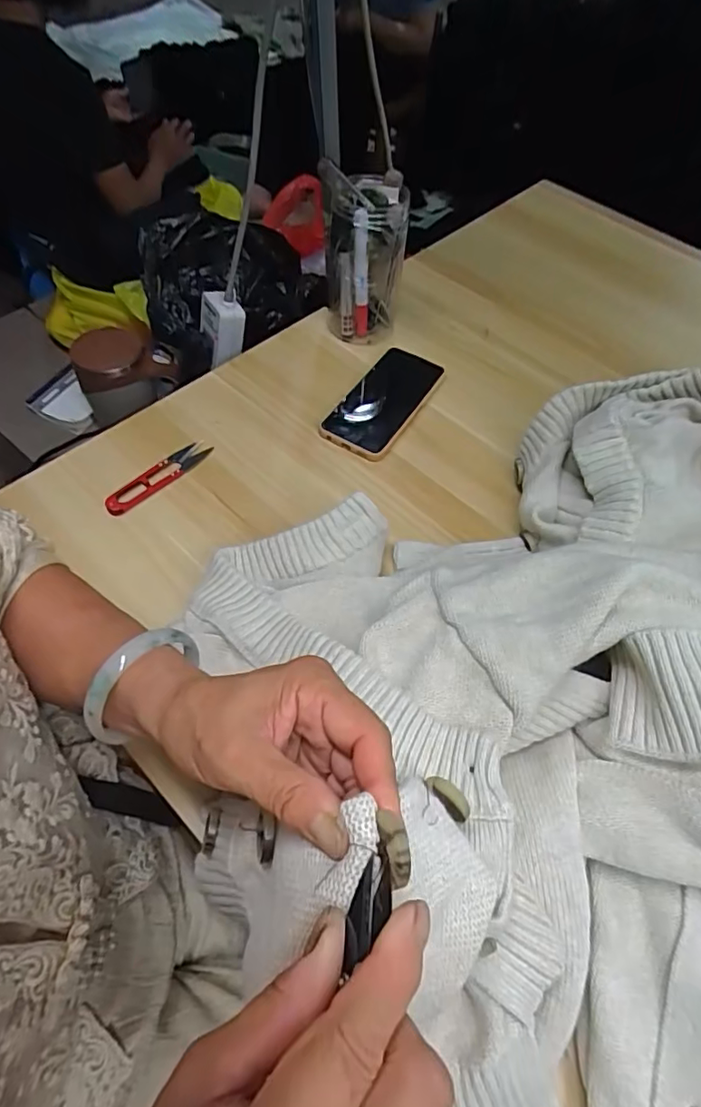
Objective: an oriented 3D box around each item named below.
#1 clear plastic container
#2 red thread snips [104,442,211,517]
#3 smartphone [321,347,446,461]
[{"bbox_3d":[0.014,-0.334,0.631,0.087,0.154,0.081,6,57,0],"label":"clear plastic container"},{"bbox_3d":[-0.188,-0.076,0.545,0.029,0.010,0.116,36,62,18],"label":"red thread snips"},{"bbox_3d":[0.037,-0.172,0.616,0.087,0.015,0.172,24,59,12],"label":"smartphone"}]

